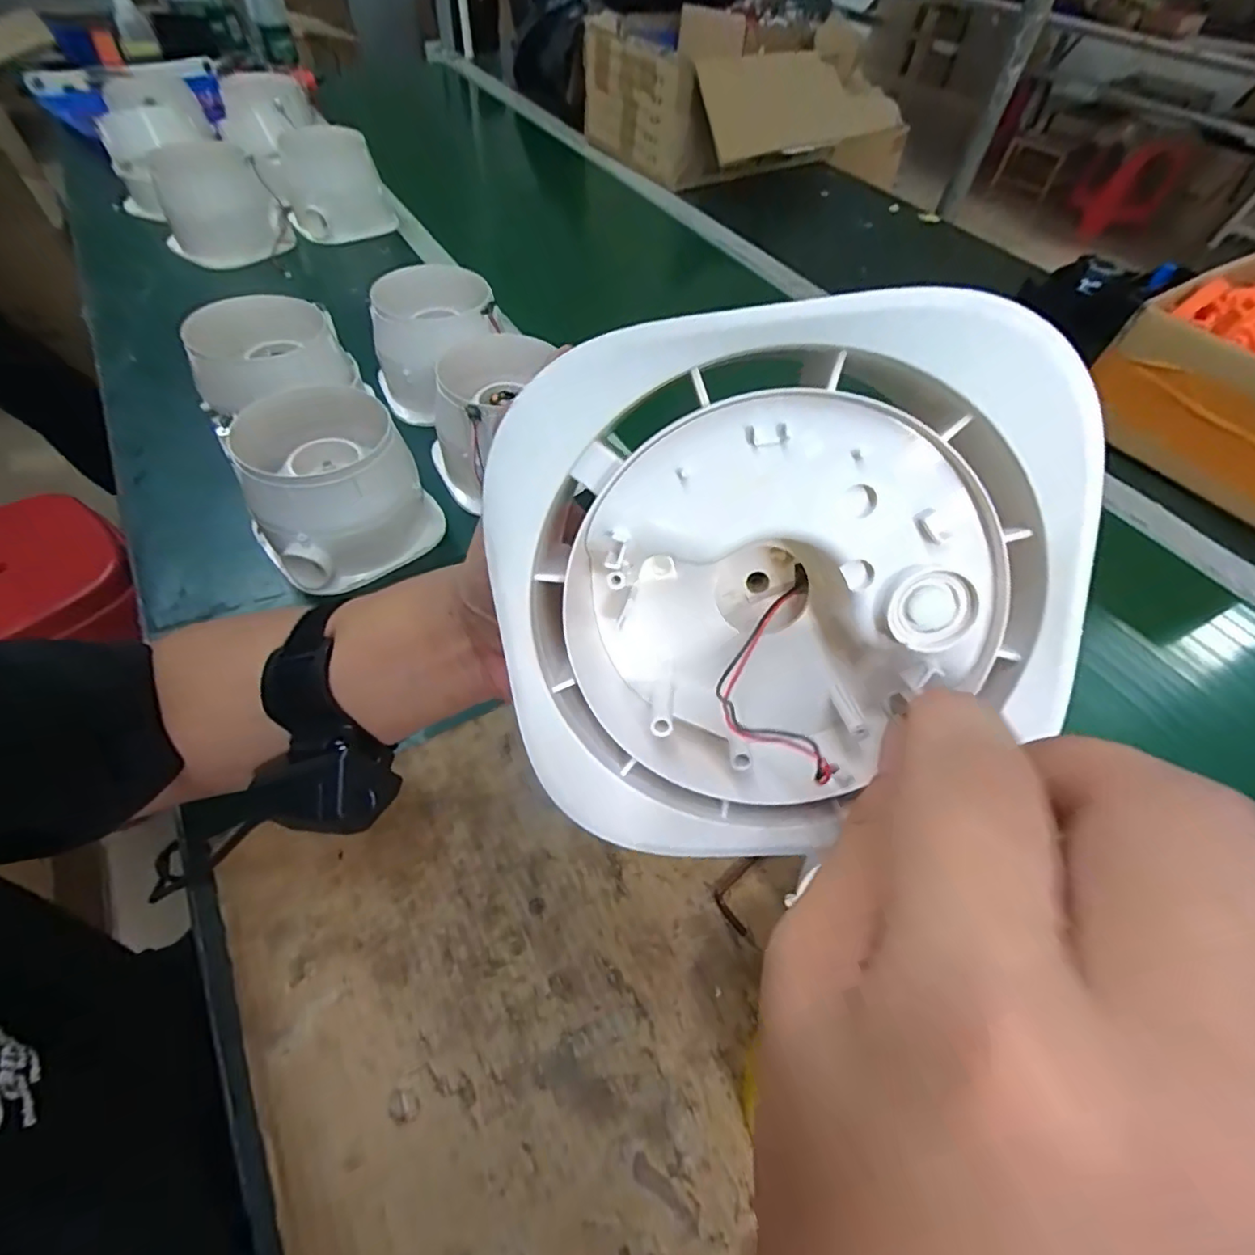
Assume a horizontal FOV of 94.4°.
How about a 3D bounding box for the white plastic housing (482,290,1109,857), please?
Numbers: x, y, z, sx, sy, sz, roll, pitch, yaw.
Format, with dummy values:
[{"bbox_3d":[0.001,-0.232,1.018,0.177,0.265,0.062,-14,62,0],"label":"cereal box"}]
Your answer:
[{"bbox_3d":[0.038,-0.007,0.154,0.136,0.133,0.050,-6,22,8],"label":"white plastic housing"}]

